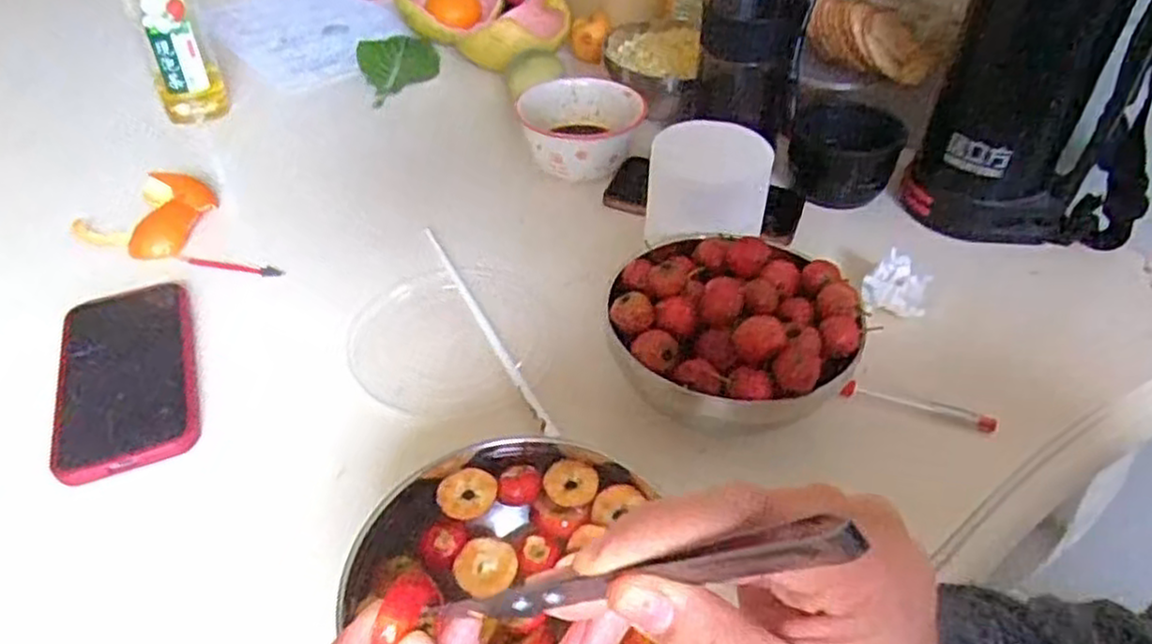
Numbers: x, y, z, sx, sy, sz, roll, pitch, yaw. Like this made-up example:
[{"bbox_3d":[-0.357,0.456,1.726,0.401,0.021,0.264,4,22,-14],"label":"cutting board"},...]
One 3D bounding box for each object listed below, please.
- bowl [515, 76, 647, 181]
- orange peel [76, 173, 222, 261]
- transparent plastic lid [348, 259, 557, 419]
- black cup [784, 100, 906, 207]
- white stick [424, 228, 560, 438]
[{"bbox_3d":[-0.001,-0.177,0.671,0.103,0.056,0.102,0,43,0],"label":"bowl"},{"bbox_3d":[-0.342,-0.086,0.597,0.075,0.032,0.100,30,50,28],"label":"orange peel"},{"bbox_3d":[-0.086,0.009,0.518,0.134,0.018,0.151,4,43,5],"label":"transparent plastic lid"},{"bbox_3d":[0.238,-0.149,0.652,0.091,0.067,0.072,18,46,19],"label":"black cup"},{"bbox_3d":[-0.069,-0.003,0.522,0.010,0.009,0.245,-19,46,-20],"label":"white stick"}]

